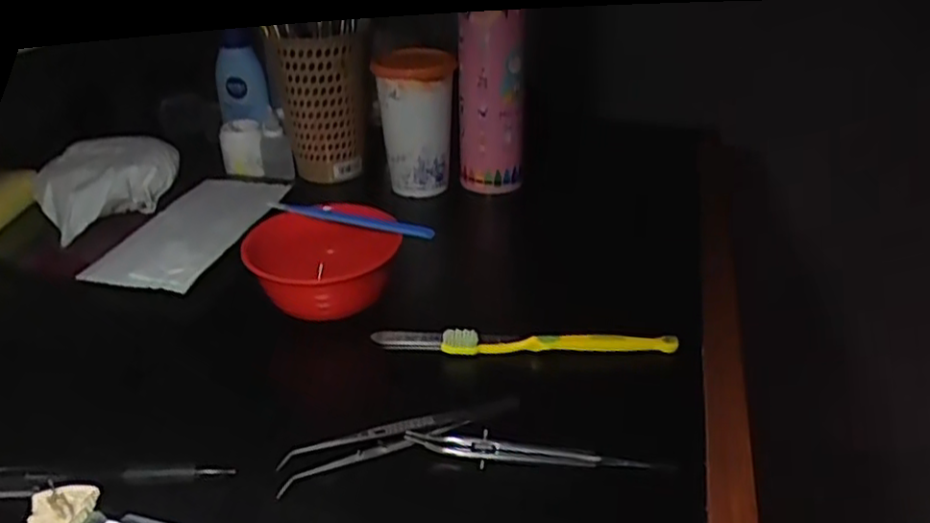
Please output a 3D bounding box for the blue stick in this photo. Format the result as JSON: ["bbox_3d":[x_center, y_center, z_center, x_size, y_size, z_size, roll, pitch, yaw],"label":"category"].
[{"bbox_3d":[-0.086,-0.033,0.525,0.139,0.012,0.009,14,33,22],"label":"blue stick"}]

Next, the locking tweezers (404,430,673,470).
[{"bbox_3d":[0.038,0.105,0.386,0.138,0.014,0.013,5,31,8],"label":"locking tweezers"}]

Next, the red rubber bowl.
[{"bbox_3d":[-0.103,0.003,0.516,0.107,0.061,0.088,1,31,-5],"label":"red rubber bowl"}]

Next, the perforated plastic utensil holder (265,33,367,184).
[{"bbox_3d":[-0.136,-0.154,0.698,0.087,0.134,0.067,-5,31,-9],"label":"perforated plastic utensil holder"}]

